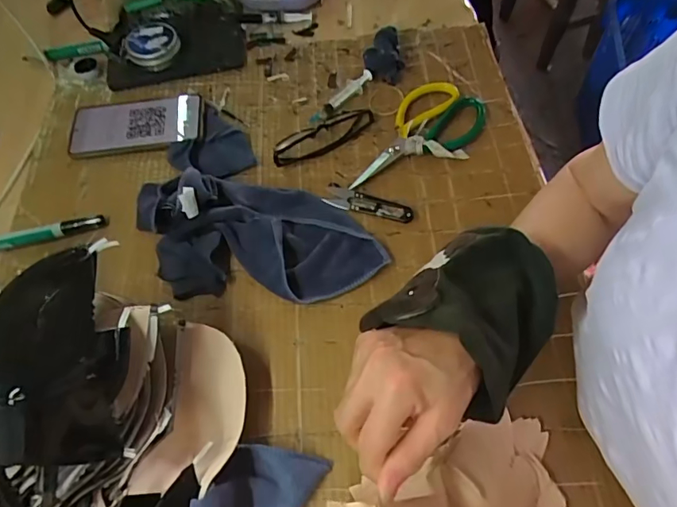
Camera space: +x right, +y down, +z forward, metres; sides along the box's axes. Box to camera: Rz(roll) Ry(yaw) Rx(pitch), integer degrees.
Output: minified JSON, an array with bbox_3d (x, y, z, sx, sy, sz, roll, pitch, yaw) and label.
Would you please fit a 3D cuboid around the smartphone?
[{"bbox_3d":[-0.248,-0.160,0.595,0.164,0.015,0.088,-7,61,-1],"label":"smartphone"}]

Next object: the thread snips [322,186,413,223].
[{"bbox_3d":[0.033,-0.054,0.533,0.098,0.005,0.024,16,63,12],"label":"thread snips"}]

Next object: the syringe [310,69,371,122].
[{"bbox_3d":[0.002,-0.194,0.603,0.020,0.015,0.109,35,68,20],"label":"syringe"}]

